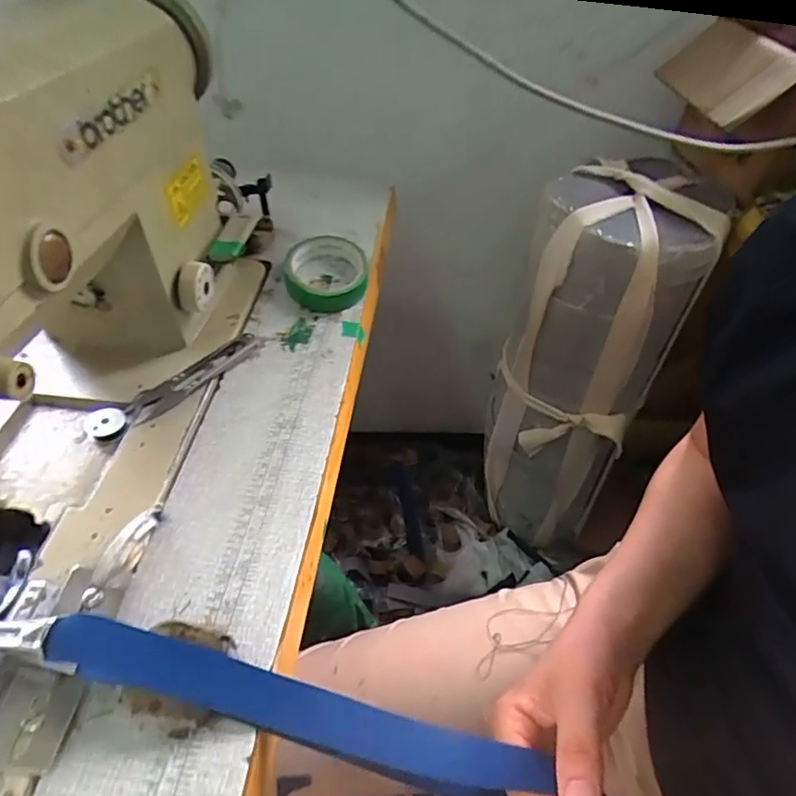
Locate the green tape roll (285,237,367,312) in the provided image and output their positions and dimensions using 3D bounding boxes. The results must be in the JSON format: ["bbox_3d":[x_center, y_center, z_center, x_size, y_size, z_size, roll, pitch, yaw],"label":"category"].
[{"bbox_3d":[-0.072,-0.124,0.570,0.077,0.025,0.097,-9,48,-13],"label":"green tape roll"}]

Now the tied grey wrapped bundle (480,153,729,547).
[{"bbox_3d":[0.259,0.000,0.902,0.219,0.666,0.161,20,49,16],"label":"tied grey wrapped bundle"}]

